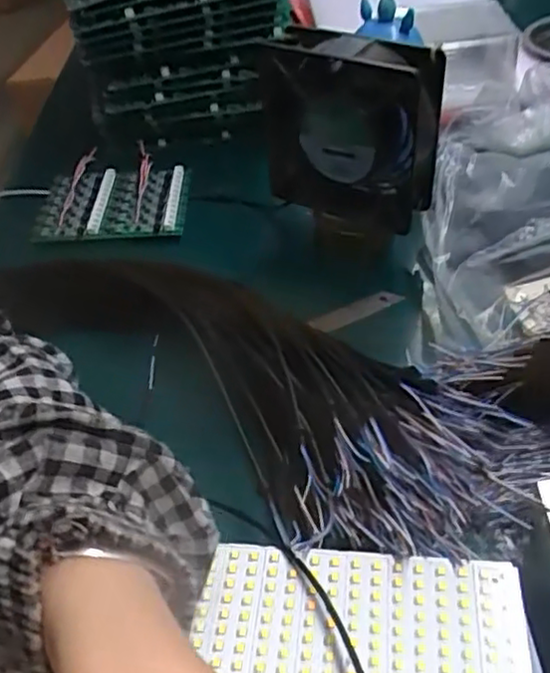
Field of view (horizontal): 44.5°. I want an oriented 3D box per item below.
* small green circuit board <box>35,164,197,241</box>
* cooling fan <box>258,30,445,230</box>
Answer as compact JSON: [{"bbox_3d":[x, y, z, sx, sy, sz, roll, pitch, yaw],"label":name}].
[{"bbox_3d":[-0.138,-0.115,0.575,0.124,0.018,0.092,-6,43,4],"label":"small green circuit board"},{"bbox_3d":[0.048,-0.143,0.475,0.129,0.125,0.039,22,50,27],"label":"cooling fan"}]

